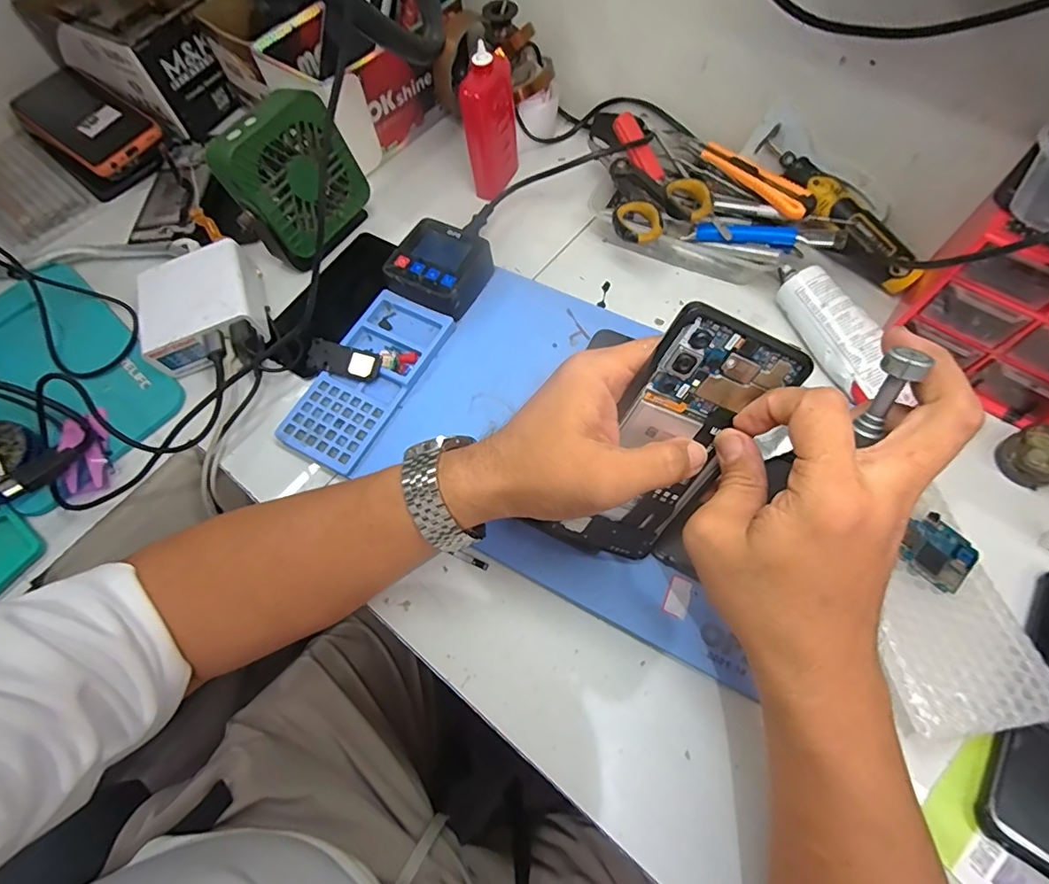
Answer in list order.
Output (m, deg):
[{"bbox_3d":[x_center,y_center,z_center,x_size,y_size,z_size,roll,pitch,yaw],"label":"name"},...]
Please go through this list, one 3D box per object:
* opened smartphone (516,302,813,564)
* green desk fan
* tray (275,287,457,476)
[{"bbox_3d":[0.074,0.010,0.282,0.079,0.167,0.007,23,33,-16],"label":"opened smartphone"},{"bbox_3d":[-0.194,-0.218,0.421,0.048,0.104,0.099,25,74,31],"label":"green desk fan"},{"bbox_3d":[-0.120,-0.050,0.398,0.069,0.017,0.150,25,69,14],"label":"tray"}]

